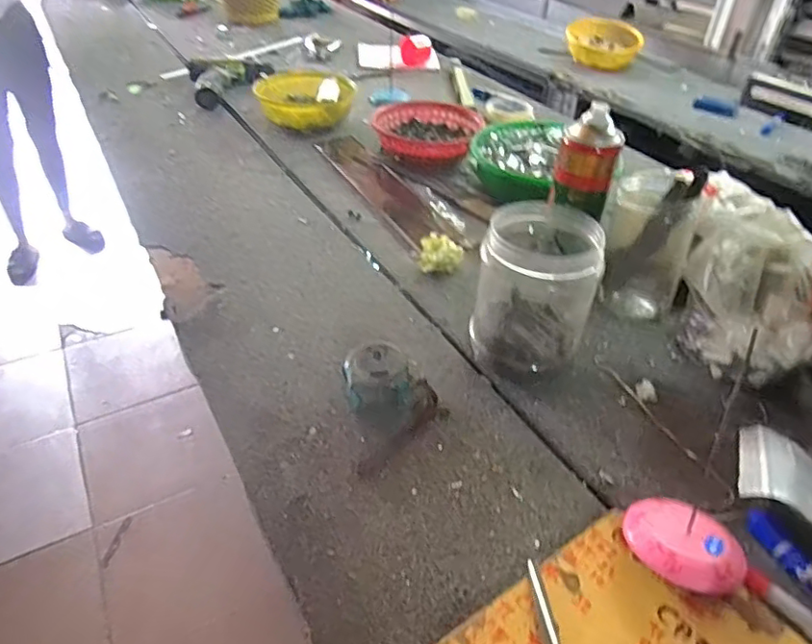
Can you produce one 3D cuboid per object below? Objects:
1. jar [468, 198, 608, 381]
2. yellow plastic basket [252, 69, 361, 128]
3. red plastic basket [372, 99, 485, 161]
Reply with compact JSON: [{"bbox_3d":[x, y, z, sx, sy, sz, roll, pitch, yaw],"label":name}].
[{"bbox_3d":[0.133,-0.030,0.594,0.115,0.152,0.096,12,41,14],"label":"jar"},{"bbox_3d":[-0.197,-0.434,1.141,0.190,0.073,0.183,-6,40,-7],"label":"yellow plastic basket"},{"bbox_3d":[0.037,-0.341,1.036,0.189,0.045,0.217,5,40,6],"label":"red plastic basket"}]

